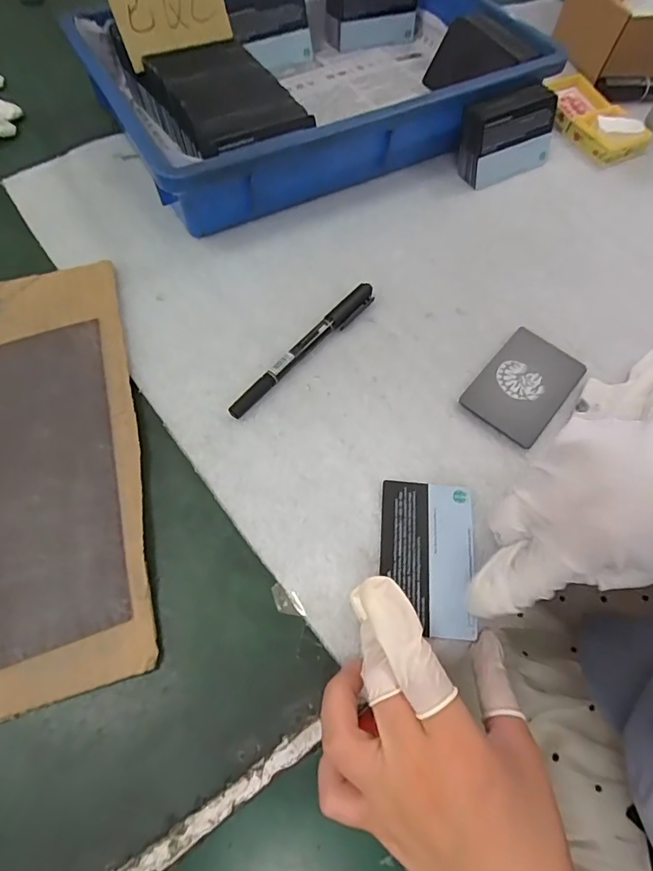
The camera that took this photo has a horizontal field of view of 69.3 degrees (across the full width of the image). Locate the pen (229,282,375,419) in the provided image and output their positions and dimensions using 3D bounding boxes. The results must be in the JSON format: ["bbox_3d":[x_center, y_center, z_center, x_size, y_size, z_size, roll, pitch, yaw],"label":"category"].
[{"bbox_3d":[-0.014,-0.061,0.322,0.012,0.015,0.137,39,67,15],"label":"pen"}]

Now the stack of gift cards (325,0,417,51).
[{"bbox_3d":[0.046,-0.445,0.492,0.094,0.057,0.038,-6,50,-4],"label":"stack of gift cards"}]

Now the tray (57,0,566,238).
[{"bbox_3d":[-0.005,-0.321,0.422,0.366,0.076,0.257,-26,68,-16],"label":"tray"}]

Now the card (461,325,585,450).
[{"bbox_3d":[0.136,-0.035,0.323,0.054,0.005,0.084,39,67,15],"label":"card"}]

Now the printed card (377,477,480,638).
[{"bbox_3d":[0.058,0.068,0.270,0.052,0.004,0.084,4,66,1],"label":"printed card"}]

